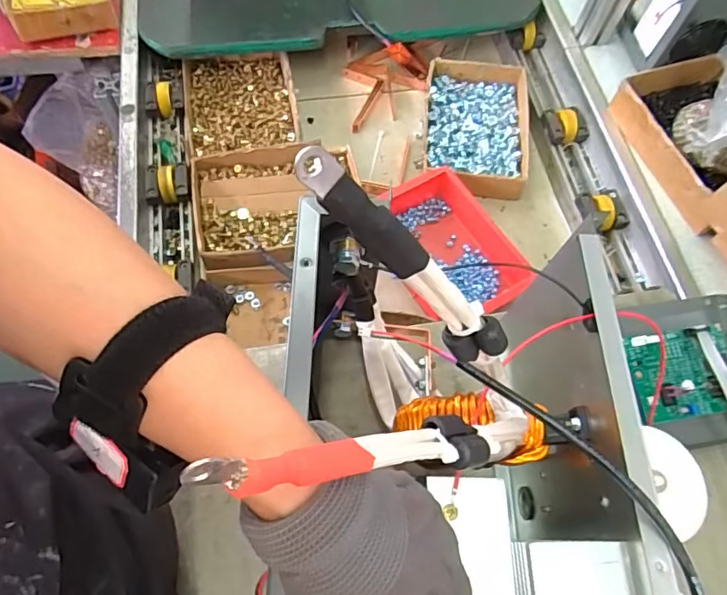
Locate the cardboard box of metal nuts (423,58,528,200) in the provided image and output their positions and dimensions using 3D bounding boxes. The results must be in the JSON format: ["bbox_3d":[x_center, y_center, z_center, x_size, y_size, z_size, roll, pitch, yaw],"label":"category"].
[{"bbox_3d":[0.167,-0.253,0.779,0.154,0.043,0.217,6,65,0],"label":"cardboard box of metal nuts"}]

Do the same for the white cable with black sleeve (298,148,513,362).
[{"bbox_3d":[0.024,-0.009,0.217,0.022,0.163,0.016,-7,61,31],"label":"white cable with black sleeve"}]

